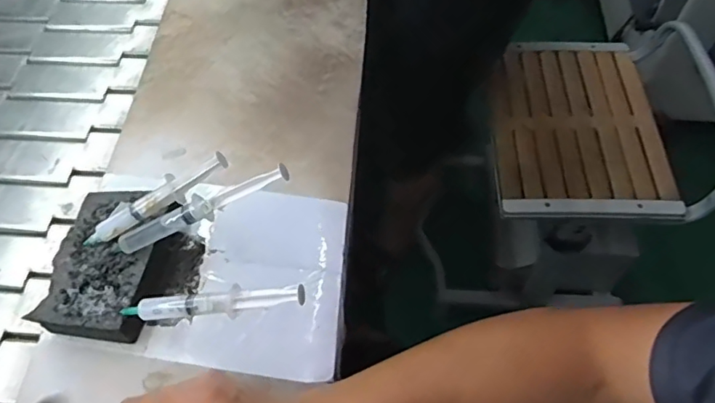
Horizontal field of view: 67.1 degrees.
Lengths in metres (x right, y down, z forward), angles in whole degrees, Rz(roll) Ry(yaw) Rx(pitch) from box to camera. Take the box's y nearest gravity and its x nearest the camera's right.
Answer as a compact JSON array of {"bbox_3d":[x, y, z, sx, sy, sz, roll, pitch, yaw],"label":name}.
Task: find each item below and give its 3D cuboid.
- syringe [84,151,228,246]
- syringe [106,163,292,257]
[{"bbox_3d":[-0.171,0.000,0.452,0.143,0.018,0.020,-31,59,7],"label":"syringe"},{"bbox_3d":[-0.131,0.007,0.440,0.166,0.020,0.015,-23,56,14],"label":"syringe"}]

